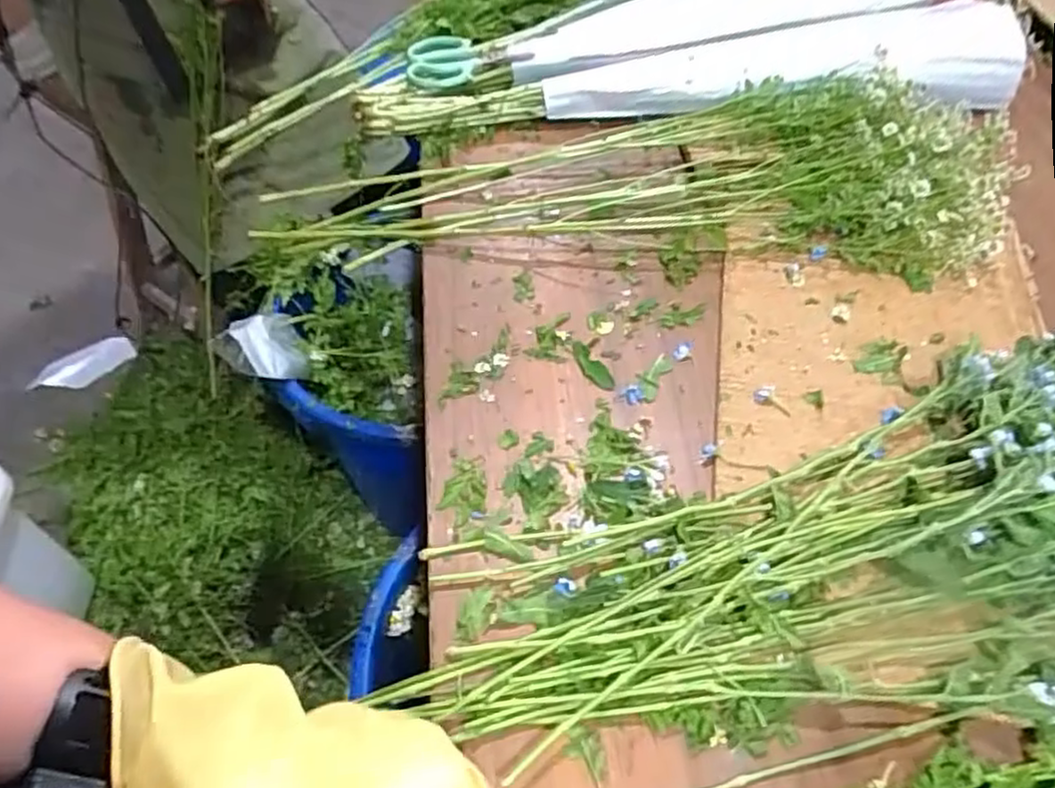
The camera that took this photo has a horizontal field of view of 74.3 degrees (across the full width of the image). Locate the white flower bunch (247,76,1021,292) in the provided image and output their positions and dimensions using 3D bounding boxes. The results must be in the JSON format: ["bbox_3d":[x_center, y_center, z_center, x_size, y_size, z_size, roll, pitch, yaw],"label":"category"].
[{"bbox_3d":[0.114,-0.243,0.785,0.790,0.100,0.246,3,55,4],"label":"white flower bunch"}]

